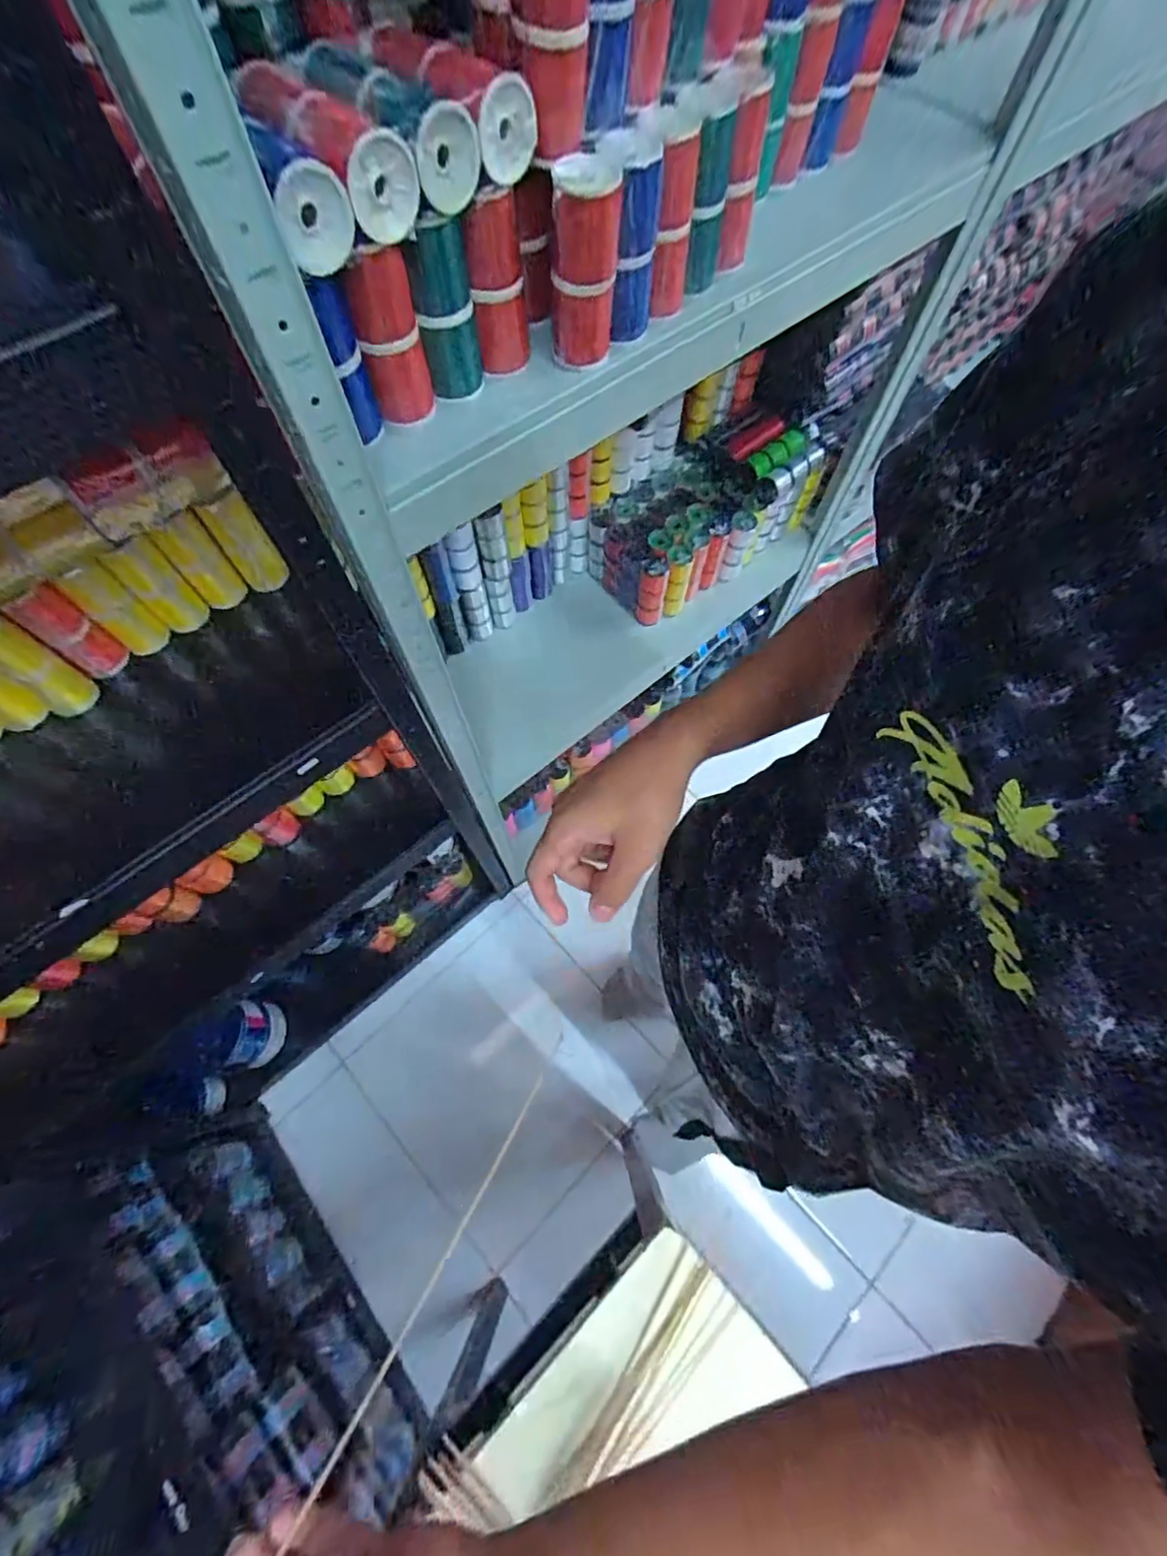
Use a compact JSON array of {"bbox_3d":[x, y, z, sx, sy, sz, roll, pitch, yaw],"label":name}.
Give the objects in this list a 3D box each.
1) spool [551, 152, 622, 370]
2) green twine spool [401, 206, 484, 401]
[{"bbox_3d":[0.001,-0.345,0.405,0.042,0.114,0.042,0,67,0],"label":"spool"},{"bbox_3d":[-0.093,-0.315,0.396,0.037,0.112,0.039,-9,67,-4],"label":"green twine spool"}]

